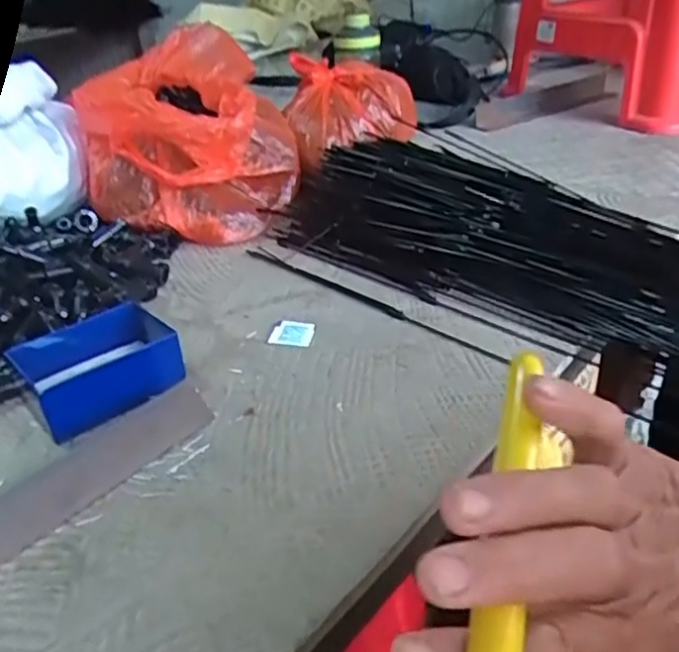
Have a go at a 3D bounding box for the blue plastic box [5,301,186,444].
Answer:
[{"bbox_3d":[-0.185,0.030,0.517,0.105,0.045,0.089,-25,36,-31],"label":"blue plastic box"}]

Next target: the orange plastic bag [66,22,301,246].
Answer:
[{"bbox_3d":[-0.185,-0.244,0.849,0.242,0.172,0.338,-7,30,-5],"label":"orange plastic bag"}]

